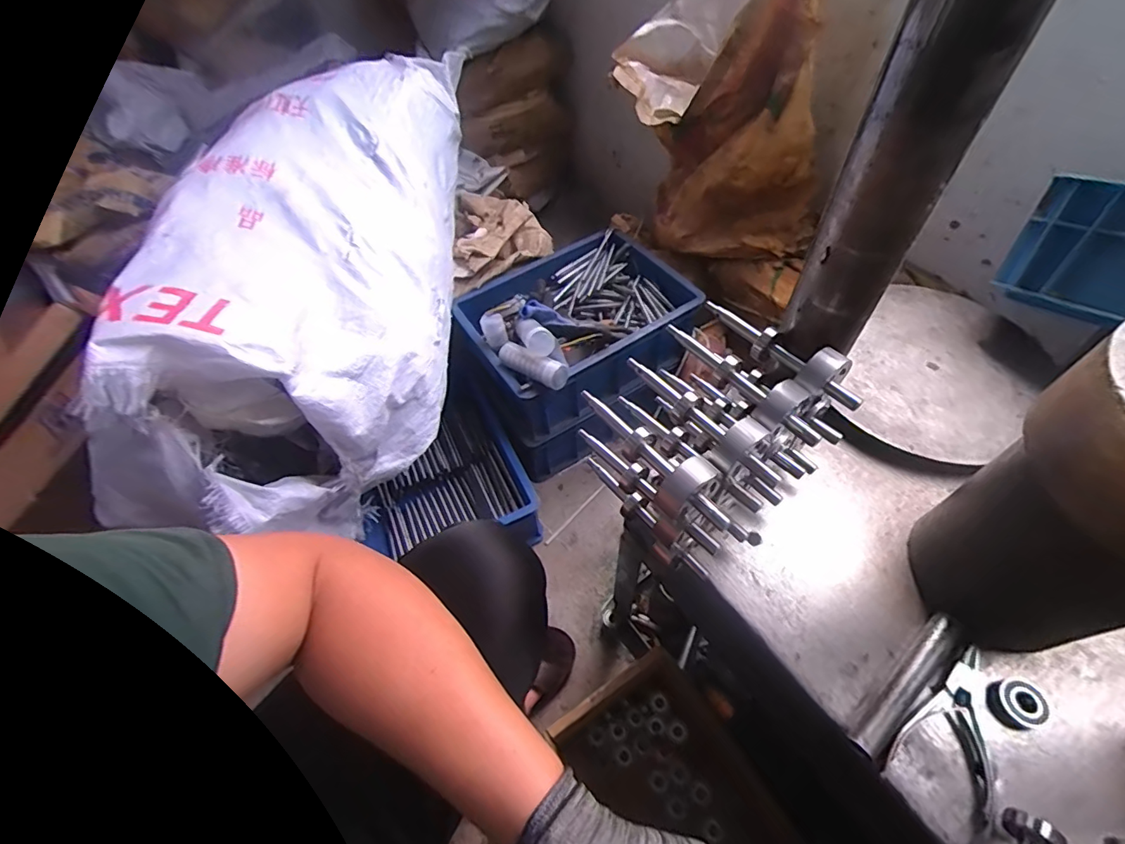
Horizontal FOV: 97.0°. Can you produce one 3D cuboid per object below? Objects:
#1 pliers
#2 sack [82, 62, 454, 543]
[{"bbox_3d":[0.294,0.227,0.383,0.066,0.013,0.121,25,60,20],"label":"pliers"},{"bbox_3d":[-0.356,-0.257,0.768,0.374,0.357,0.853,8,69,9],"label":"sack"}]

